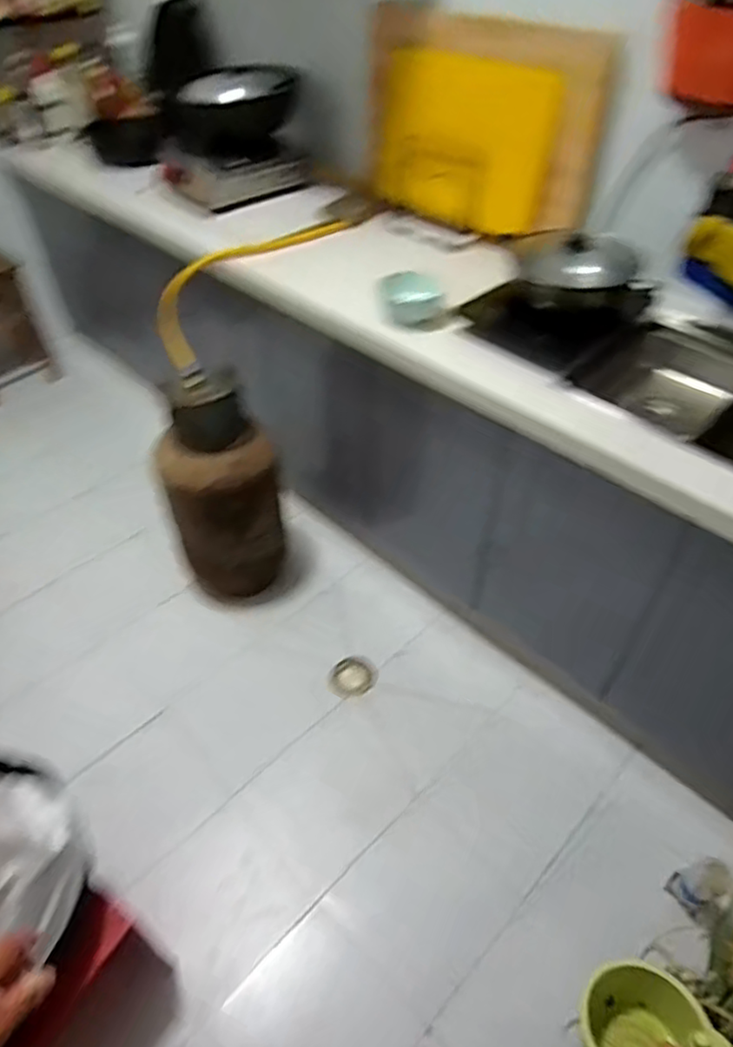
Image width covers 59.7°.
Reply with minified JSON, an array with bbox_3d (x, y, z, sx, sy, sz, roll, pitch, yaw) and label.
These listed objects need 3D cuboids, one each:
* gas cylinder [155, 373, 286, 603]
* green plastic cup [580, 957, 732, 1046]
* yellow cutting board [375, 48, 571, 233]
[{"bbox_3d":[-0.387,-0.089,1.716,0.290,0.602,0.270,-20,49,-17],"label":"gas cylinder"},{"bbox_3d":[0.225,0.423,0.523,0.104,0.085,0.094,-33,54,-30],"label":"green plastic cup"},{"bbox_3d":[0.234,-0.933,1.570,0.440,0.347,0.022,26,40,20],"label":"yellow cutting board"}]

